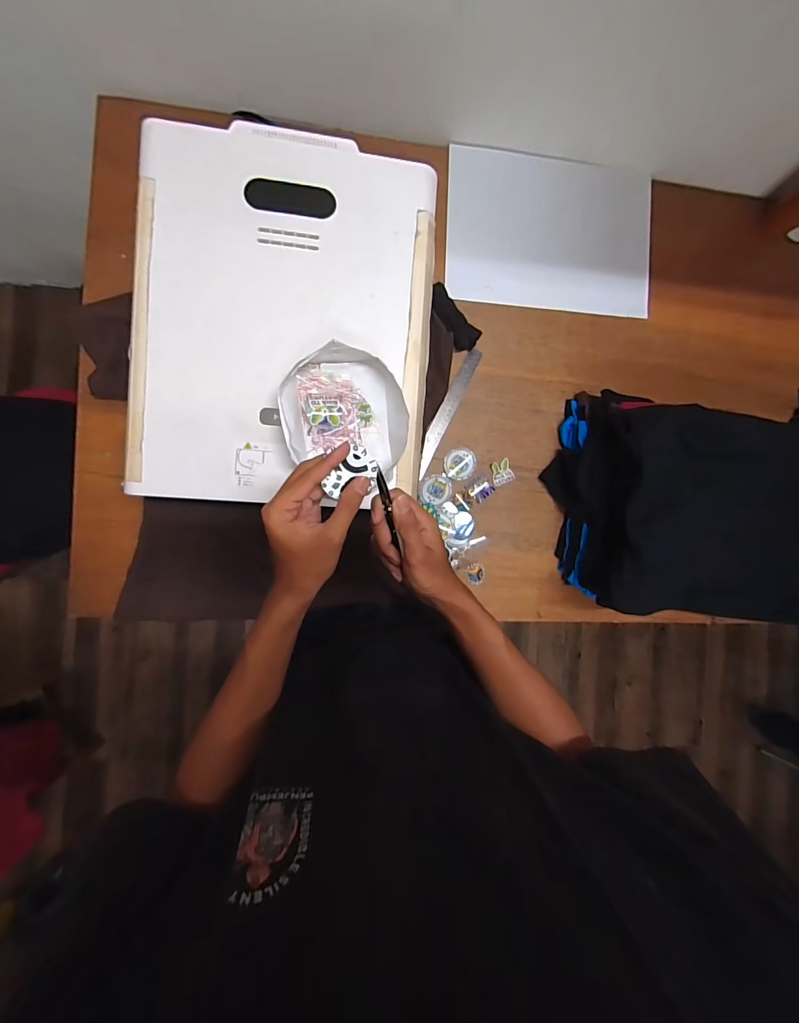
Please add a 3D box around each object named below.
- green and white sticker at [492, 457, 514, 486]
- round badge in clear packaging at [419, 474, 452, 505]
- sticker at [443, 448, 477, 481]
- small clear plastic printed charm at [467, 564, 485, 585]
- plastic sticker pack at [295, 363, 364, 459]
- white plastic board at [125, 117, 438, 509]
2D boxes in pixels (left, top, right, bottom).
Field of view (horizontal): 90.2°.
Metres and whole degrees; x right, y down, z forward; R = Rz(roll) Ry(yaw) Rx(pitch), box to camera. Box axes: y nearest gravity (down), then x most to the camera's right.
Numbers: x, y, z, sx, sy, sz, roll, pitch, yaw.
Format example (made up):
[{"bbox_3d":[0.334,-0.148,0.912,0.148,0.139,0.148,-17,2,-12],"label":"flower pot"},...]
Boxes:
[{"bbox_3d":[0.197,-0.075,0.764,0.041,0.004,0.046,-16,91,-7],"label":"green and white sticker"},{"bbox_3d":[0.068,-0.041,0.747,0.060,0.009,0.055,0,90,-7],"label":"round badge in clear packaging"},{"bbox_3d":[0.115,-0.089,0.753,0.061,0.010,0.059,0,90,-7],"label":"sticker"},{"bbox_3d":[0.146,0.119,0.759,0.034,0.004,0.040,0,88,-3],"label":"small clear plastic printed charm"},{"bbox_3d":[-0.098,-0.144,0.553,0.075,0.023,0.119,-9,92,-5],"label":"plastic sticker pack"},{"bbox_3d":[-0.156,-0.266,0.559,0.399,0.021,0.495,2,91,-6],"label":"white plastic board"}]

